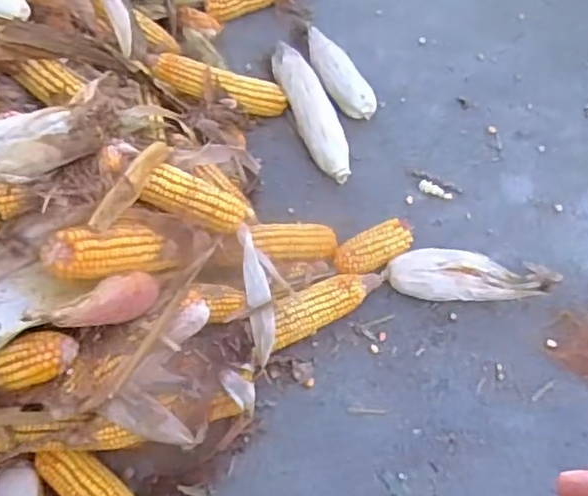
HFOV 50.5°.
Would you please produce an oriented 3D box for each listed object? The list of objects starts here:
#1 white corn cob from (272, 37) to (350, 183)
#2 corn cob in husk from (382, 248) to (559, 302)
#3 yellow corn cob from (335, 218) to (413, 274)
[{"bbox_3d":[0.023,-0.204,0.905,0.057,0.046,0.264,-19,61,-7],"label":"white corn cob"},{"bbox_3d":[0.218,0.038,0.761,0.208,0.050,0.063,-1,61,3],"label":"corn cob in husk"},{"bbox_3d":[0.102,0.004,0.785,0.107,0.046,0.047,-24,62,-10],"label":"yellow corn cob"}]

